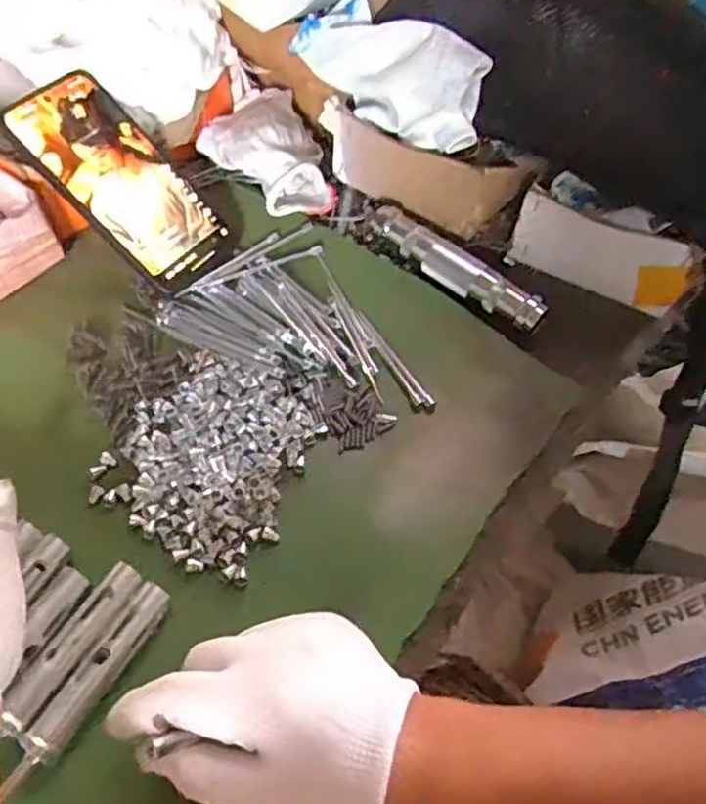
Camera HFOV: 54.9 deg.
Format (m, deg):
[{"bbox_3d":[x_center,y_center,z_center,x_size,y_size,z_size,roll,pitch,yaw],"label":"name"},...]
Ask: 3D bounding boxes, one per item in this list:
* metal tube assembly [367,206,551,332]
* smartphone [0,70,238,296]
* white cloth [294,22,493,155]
[{"bbox_3d":[0.070,-0.095,0.481,0.143,0.019,0.026,39,62,21],"label":"metal tube assembly"},{"bbox_3d":[-0.155,-0.152,0.468,0.160,0.012,0.078,48,62,-8],"label":"smartphone"},{"bbox_3d":[0.027,-0.214,0.455,0.117,0.067,0.034,24,58,12],"label":"white cloth"}]

